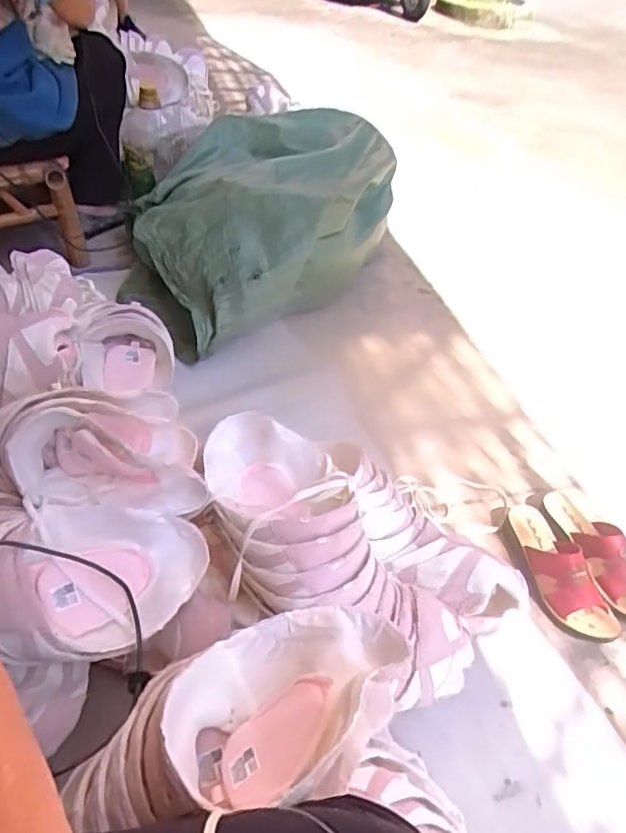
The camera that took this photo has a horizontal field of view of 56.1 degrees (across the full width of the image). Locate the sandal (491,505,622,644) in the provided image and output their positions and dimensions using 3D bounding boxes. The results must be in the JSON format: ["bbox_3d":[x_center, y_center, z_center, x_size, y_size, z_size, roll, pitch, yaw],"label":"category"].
[{"bbox_3d":[0.361,0.218,0.884,0.089,0.078,0.243,-12,47,-17],"label":"sandal"}]

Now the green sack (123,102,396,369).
[{"bbox_3d":[-0.104,-0.454,1.355,0.482,0.297,0.725,29,49,23],"label":"green sack"}]

